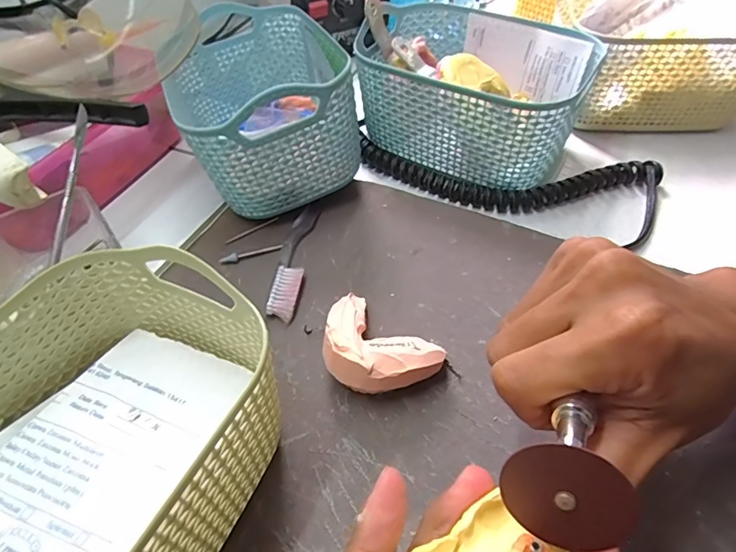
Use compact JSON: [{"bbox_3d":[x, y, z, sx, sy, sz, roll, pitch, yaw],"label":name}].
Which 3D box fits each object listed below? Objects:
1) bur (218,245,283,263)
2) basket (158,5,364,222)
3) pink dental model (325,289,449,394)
[{"bbox_3d":[-0.080,-0.016,0.320,0.043,0.004,0.008,-13,52,-9],"label":"bur"},{"bbox_3d":[-0.081,-0.130,0.354,0.110,0.096,0.171,-17,53,-13],"label":"basket"},{"bbox_3d":[0.002,0.042,0.252,0.065,0.033,0.045,32,58,24],"label":"pink dental model"}]

